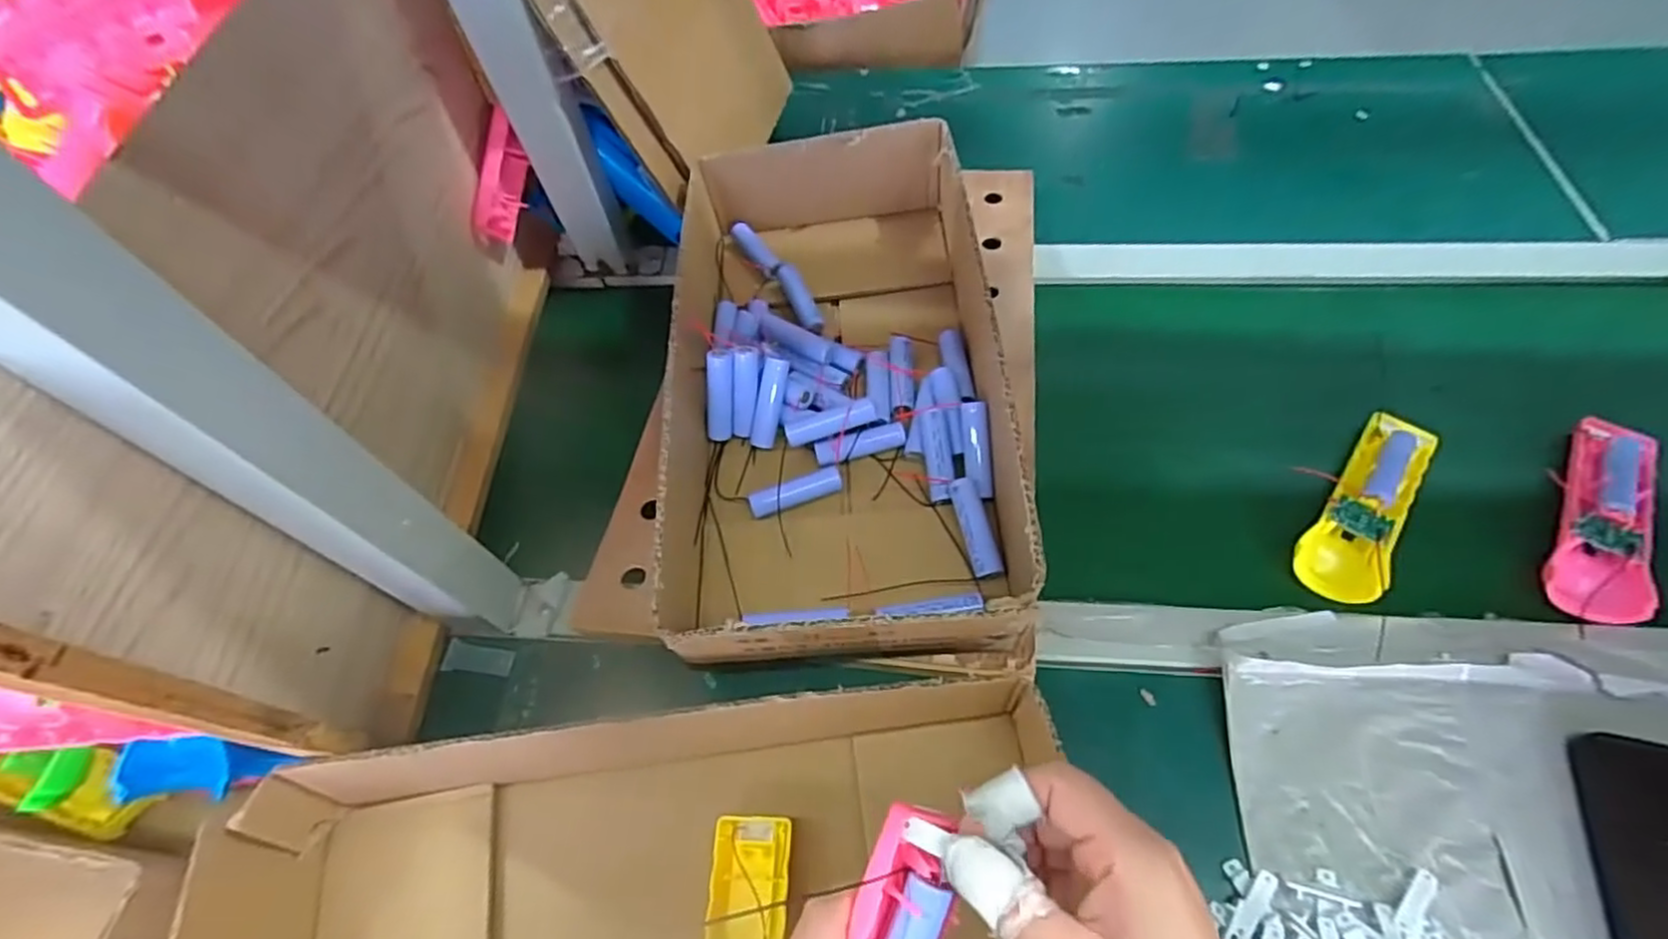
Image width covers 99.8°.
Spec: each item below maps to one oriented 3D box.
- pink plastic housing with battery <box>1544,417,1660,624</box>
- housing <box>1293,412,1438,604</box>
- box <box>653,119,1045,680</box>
[{"bbox_3d":[0.502,0.030,0.456,0.040,0.028,0.162,28,66,19],"label":"pink plastic housing with battery"},{"bbox_3d":[0.363,0.019,0.476,0.050,0.021,0.155,30,67,20],"label":"housing"},{"bbox_3d":[-0.002,-0.071,0.513,0.215,0.108,0.429,-5,60,2],"label":"box"}]

